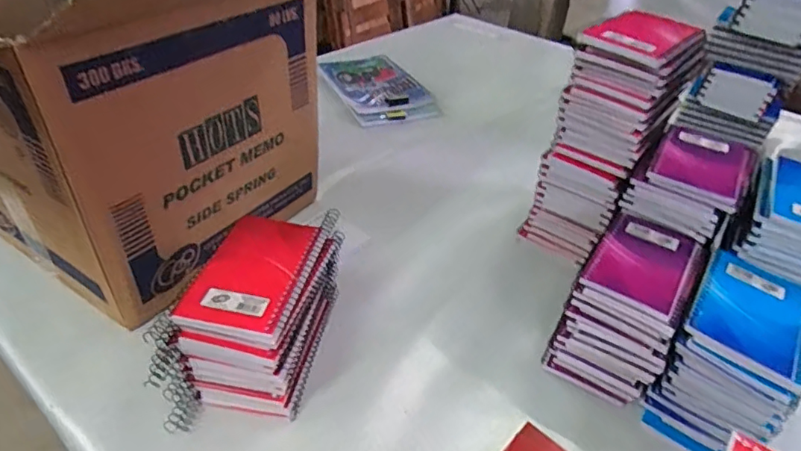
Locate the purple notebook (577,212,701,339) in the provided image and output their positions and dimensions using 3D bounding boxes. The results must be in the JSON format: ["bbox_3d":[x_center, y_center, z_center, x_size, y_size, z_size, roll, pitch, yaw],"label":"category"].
[{"bbox_3d":[0.234,0.041,0.502,0.086,0.016,0.127,27,43,25],"label":"purple notebook"}]

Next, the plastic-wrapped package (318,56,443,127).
[{"bbox_3d":[-0.040,-0.252,0.977,0.170,0.031,0.205,-14,42,-23],"label":"plastic-wrapped package"}]

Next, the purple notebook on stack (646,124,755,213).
[{"bbox_3d":[0.321,-0.069,0.550,0.086,0.015,0.126,28,48,22],"label":"purple notebook on stack"}]

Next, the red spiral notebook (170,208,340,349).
[{"bbox_3d":[-0.120,0.034,0.449,0.089,0.018,0.146,8,38,4],"label":"red spiral notebook"}]

